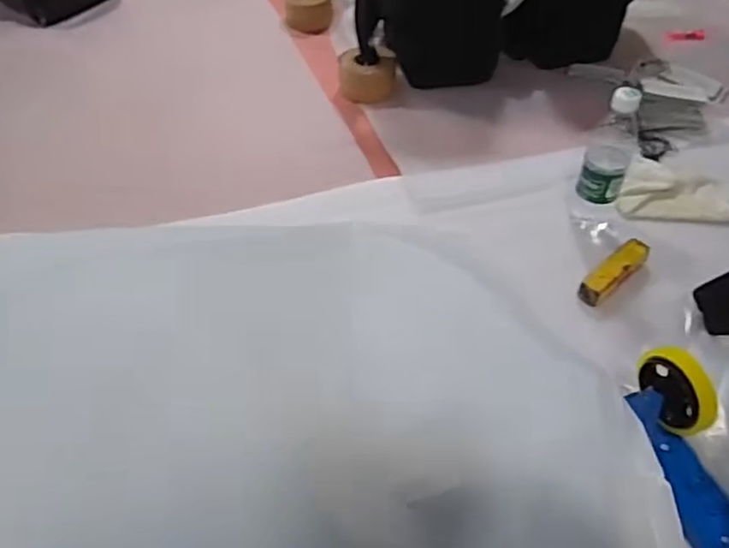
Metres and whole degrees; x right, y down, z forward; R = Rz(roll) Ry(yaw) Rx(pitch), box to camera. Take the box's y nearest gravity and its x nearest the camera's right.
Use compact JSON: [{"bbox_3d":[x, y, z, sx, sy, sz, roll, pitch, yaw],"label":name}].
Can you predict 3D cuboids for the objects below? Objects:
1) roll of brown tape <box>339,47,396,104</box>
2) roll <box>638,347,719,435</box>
[{"bbox_3d":[0.006,-0.391,1.294,0.108,0.064,0.118,0,49,0],"label":"roll of brown tape"},{"bbox_3d":[0.328,0.123,0.702,0.027,0.089,0.095,-19,50,-15],"label":"roll"}]

